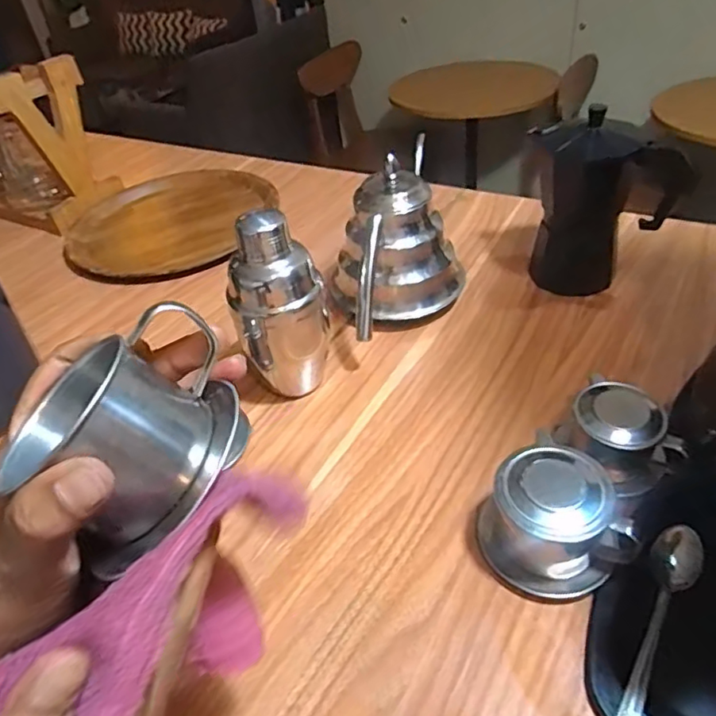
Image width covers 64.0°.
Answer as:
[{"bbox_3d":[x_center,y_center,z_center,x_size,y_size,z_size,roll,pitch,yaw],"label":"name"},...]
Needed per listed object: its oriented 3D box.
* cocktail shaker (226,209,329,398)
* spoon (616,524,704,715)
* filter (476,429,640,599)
[{"bbox_3d":[-0.069,-0.039,0.496,0.079,0.181,0.063,-9,41,-3],"label":"cocktail shaker"},{"bbox_3d":[0.168,0.172,0.337,0.026,0.026,0.183,23,49,30],"label":"spoon"},{"bbox_3d":[0.129,0.109,0.388,0.078,0.066,0.082,-18,42,-13],"label":"filter"}]

